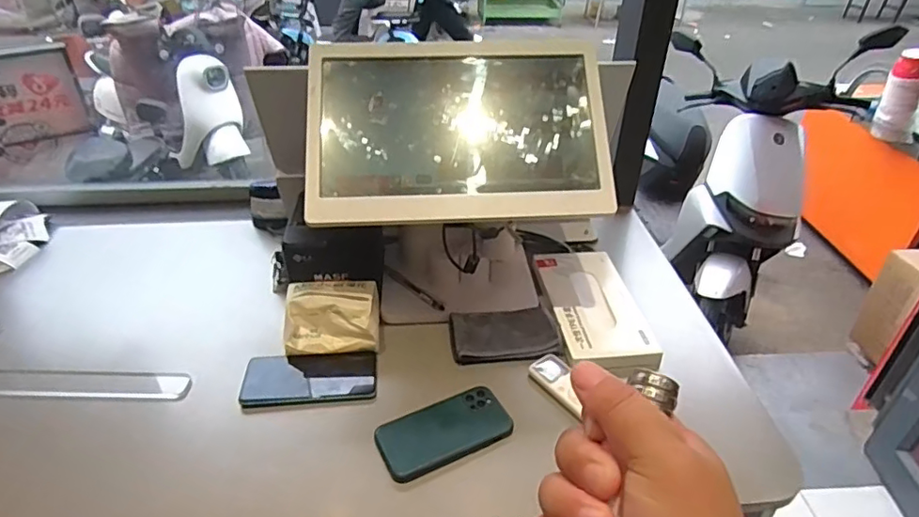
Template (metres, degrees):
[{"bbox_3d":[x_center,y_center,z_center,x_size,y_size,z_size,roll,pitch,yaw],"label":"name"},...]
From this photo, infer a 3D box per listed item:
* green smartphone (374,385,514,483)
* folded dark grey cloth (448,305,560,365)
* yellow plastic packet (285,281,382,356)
[{"bbox_3d":[-0.017,0.196,0.637,0.147,0.010,0.078,-16,39,-22],"label":"green smartphone"},{"bbox_3d":[0.059,0.101,0.748,0.135,0.016,0.093,-3,36,-5],"label":"folded dark grey cloth"},{"bbox_3d":[-0.167,0.077,0.749,0.118,0.058,0.084,-2,35,-4],"label":"yellow plastic packet"}]

